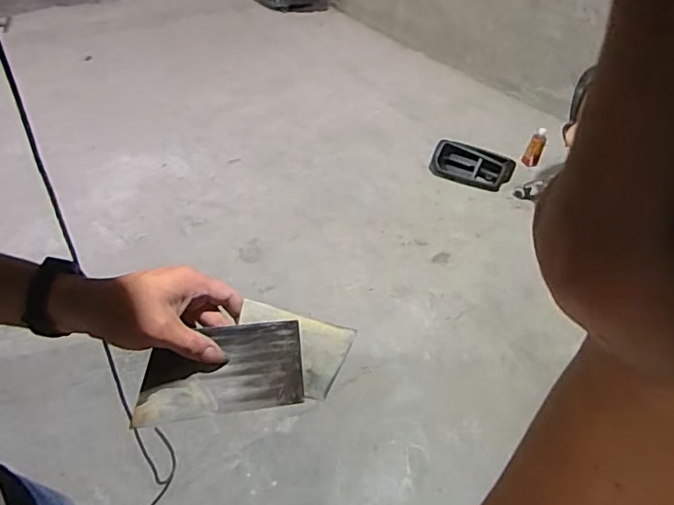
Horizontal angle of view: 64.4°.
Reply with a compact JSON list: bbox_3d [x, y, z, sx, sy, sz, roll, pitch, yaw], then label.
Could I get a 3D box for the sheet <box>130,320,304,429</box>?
[{"bbox_3d":[-0.097,0.101,0.458,0.139,0.006,0.073,-1,83,-25],"label":"sheet"}]

